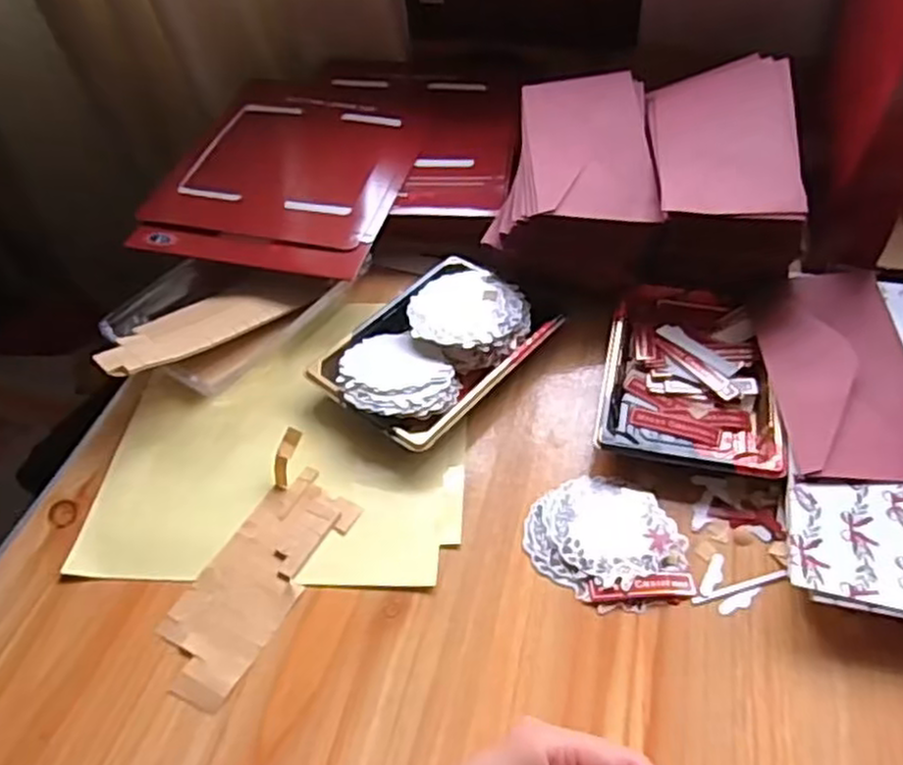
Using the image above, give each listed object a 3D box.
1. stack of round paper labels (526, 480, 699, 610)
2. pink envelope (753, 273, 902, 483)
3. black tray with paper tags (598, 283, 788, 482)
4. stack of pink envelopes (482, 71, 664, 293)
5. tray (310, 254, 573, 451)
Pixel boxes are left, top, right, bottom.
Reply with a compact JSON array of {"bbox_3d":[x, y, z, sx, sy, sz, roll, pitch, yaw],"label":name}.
[{"bbox_3d":[0.091,0.094,0.434,0.084,0.005,0.091,-20,49,-12],"label":"stack of round paper labels"},{"bbox_3d":[0.252,-0.012,0.479,0.088,0.013,0.173,3,49,4],"label":"pink envelope"},{"bbox_3d":[0.163,-0.009,0.505,0.109,0.020,0.157,9,49,13],"label":"black tray with paper tags"},{"bbox_3d":[0.097,-0.161,0.585,0.119,0.053,0.219,3,48,8],"label":"stack of pink envelopes"},{"bbox_3d":[-0.008,-0.026,0.528,0.108,0.031,0.158,29,57,28],"label":"tray"}]

